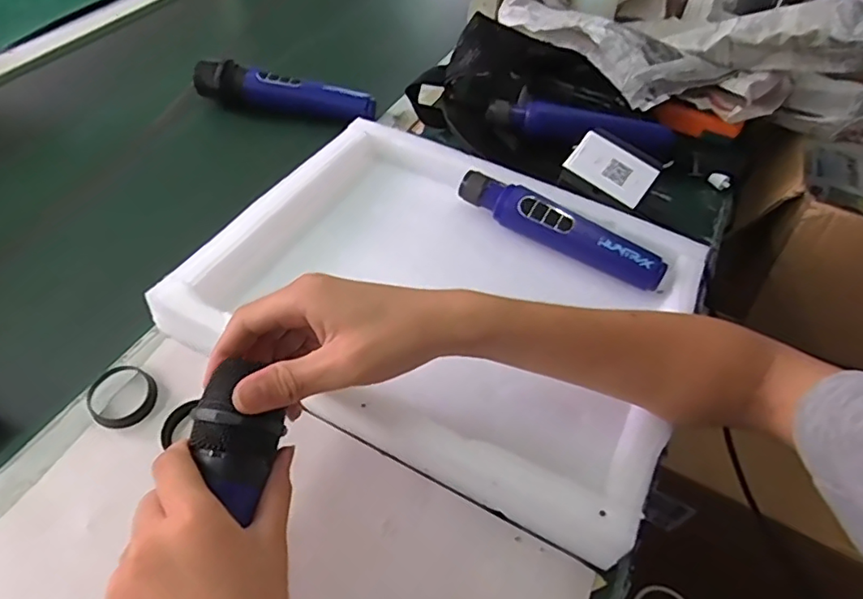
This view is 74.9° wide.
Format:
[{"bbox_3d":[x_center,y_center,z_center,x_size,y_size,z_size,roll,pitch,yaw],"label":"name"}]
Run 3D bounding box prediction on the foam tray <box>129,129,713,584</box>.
[{"bbox_3d":[0.017,-0.005,0.458,0.349,0.071,0.292,22,53,12],"label":"foam tray"}]

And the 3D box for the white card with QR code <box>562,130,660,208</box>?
[{"bbox_3d":[0.174,-0.126,0.547,0.080,0.010,0.049,37,80,11],"label":"white card with QR code"}]

